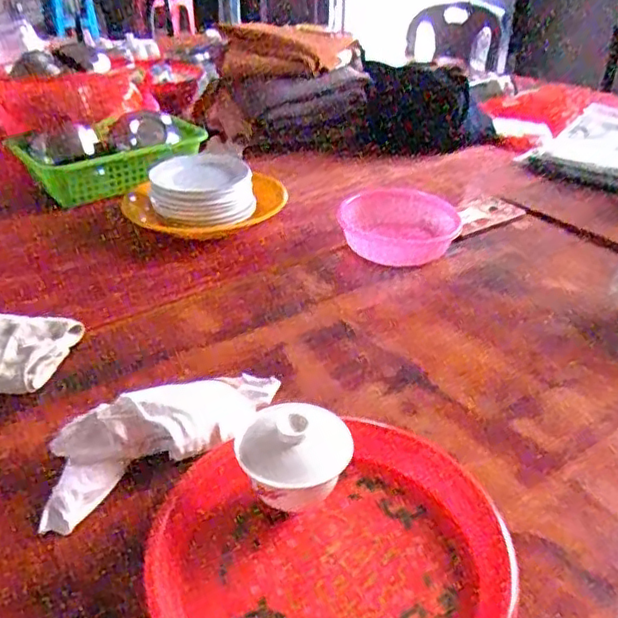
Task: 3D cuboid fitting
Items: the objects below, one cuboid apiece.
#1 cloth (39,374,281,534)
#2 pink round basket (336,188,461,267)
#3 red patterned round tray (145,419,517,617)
[{"bbox_3d":[-0.125,0.101,0.552,0.231,0.048,0.072,-19,38,-29],"label":"cloth"},{"bbox_3d":[0.128,-0.121,0.912,0.167,0.047,0.166,1,32,-1],"label":"pink round basket"},{"bbox_3d":[0.020,0.181,0.459,0.255,0.023,0.234,1,32,-1],"label":"red patterned round tray"}]

